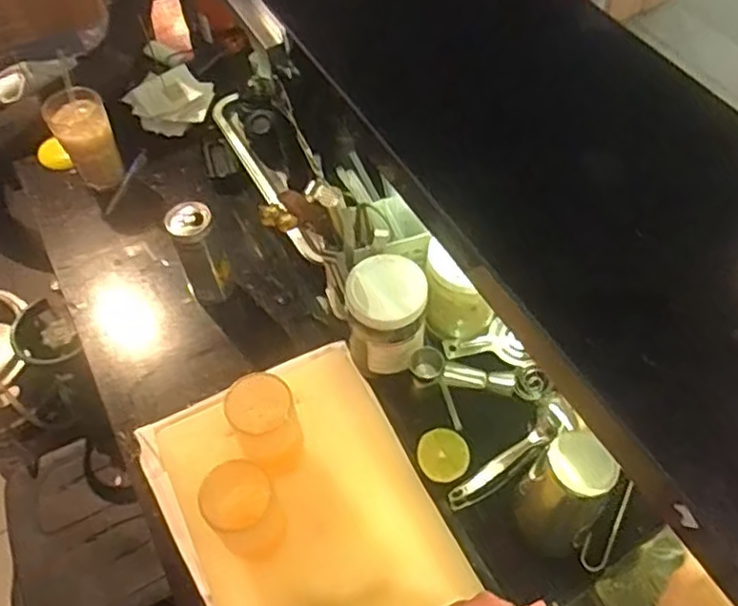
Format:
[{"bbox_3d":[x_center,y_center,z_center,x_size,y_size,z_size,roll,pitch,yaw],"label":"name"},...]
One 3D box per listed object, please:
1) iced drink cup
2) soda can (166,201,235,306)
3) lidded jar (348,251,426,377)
[{"bbox_3d":[-0.418,-0.241,0.992,0.076,0.135,0.077,-1,56,1],"label":"iced drink cup"},{"bbox_3d":[-0.215,-0.068,0.846,0.054,0.141,0.053,-1,56,1],"label":"soda can"},{"bbox_3d":[0.018,0.010,0.774,0.093,0.131,0.092,2,56,3],"label":"lidded jar"}]

